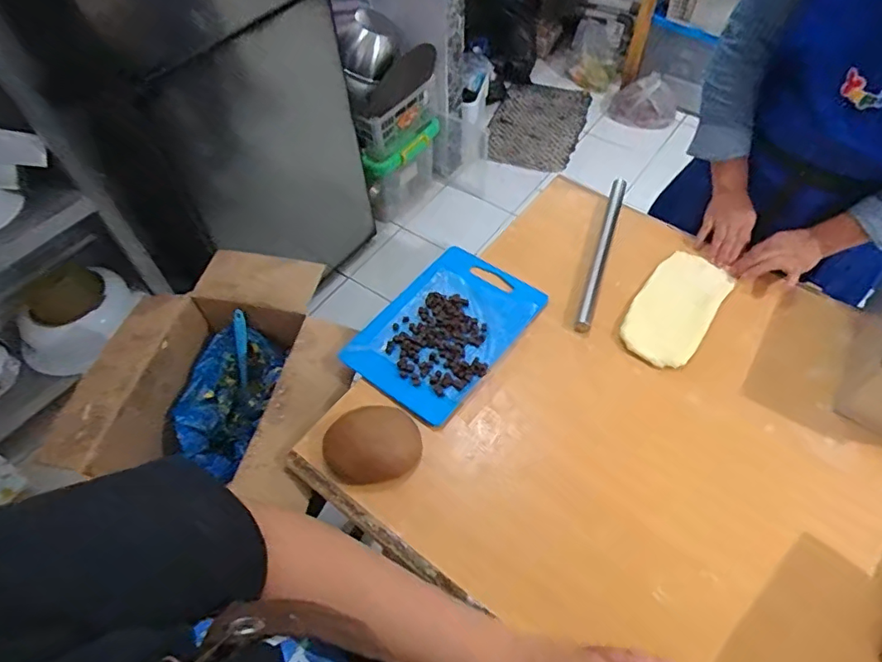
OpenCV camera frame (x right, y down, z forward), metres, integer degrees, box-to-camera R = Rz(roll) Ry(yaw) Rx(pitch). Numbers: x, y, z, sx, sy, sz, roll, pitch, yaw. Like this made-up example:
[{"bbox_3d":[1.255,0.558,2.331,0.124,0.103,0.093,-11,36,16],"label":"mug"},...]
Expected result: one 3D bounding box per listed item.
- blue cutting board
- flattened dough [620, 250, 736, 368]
[{"bbox_3d":[0.007,-0.006,0.839,0.199,0.018,0.280,31,65,22],"label":"blue cutting board"},{"bbox_3d":[0.374,-0.039,0.858,0.113,0.005,0.238,32,60,21],"label":"flattened dough"}]

